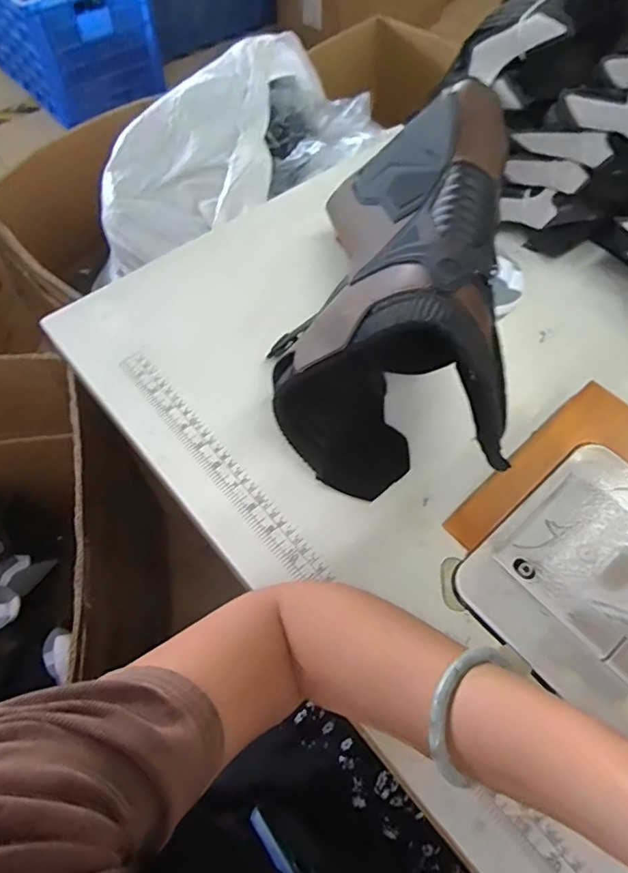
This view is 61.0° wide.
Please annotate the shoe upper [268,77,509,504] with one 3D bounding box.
[{"bbox_3d":[0.056,-0.117,0.443,0.139,0.196,0.282,7,60,3],"label":"shoe upper"}]

